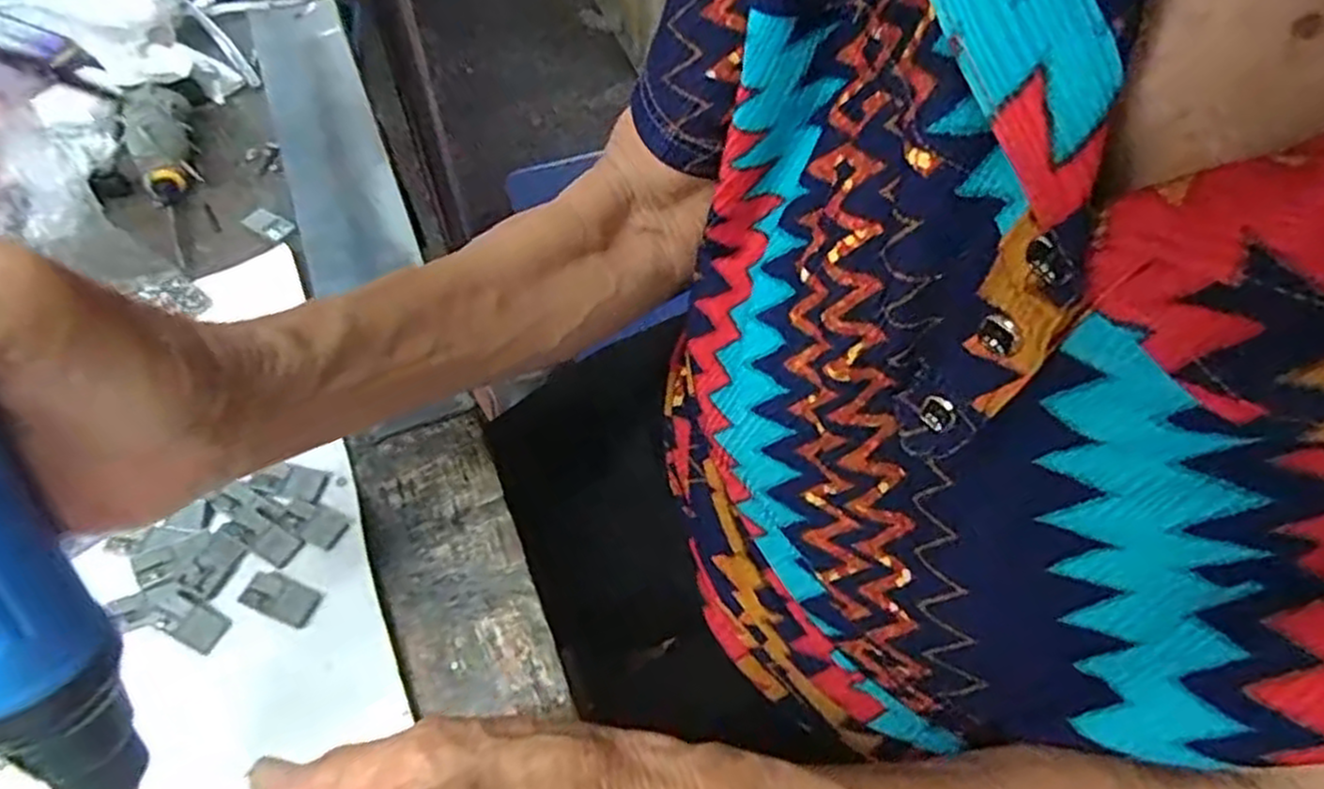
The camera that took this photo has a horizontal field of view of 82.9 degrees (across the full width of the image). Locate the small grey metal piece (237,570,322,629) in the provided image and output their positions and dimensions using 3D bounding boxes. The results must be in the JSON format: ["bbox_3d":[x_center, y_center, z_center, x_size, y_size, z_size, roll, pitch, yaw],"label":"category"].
[{"bbox_3d":[-0.139,0.074,0.273,0.030,0.004,0.014,19,59,12],"label":"small grey metal piece"}]

